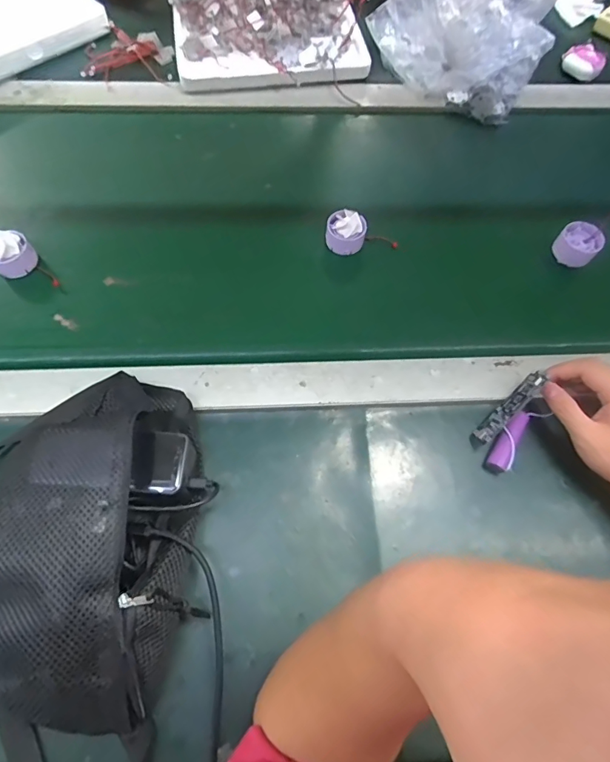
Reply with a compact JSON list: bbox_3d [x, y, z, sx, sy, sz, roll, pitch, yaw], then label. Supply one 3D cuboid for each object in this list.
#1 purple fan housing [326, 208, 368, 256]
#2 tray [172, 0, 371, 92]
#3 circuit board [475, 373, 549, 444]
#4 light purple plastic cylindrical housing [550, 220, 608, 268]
[{"bbox_3d":[0.049,-0.180,0.546,0.047,0.036,0.039,18,67,5],"label":"purple fan housing"},{"bbox_3d":[-0.058,-0.537,0.673,0.275,0.073,0.241,-8,67,-6],"label":"tray"},{"bbox_3d":[0.202,0.026,0.445,0.088,0.024,0.007,-45,116,-3],"label":"circuit board"},{"bbox_3d":[0.330,-0.165,0.546,0.043,0.035,0.048,-41,74,-18],"label":"light purple plastic cylindrical housing"}]

